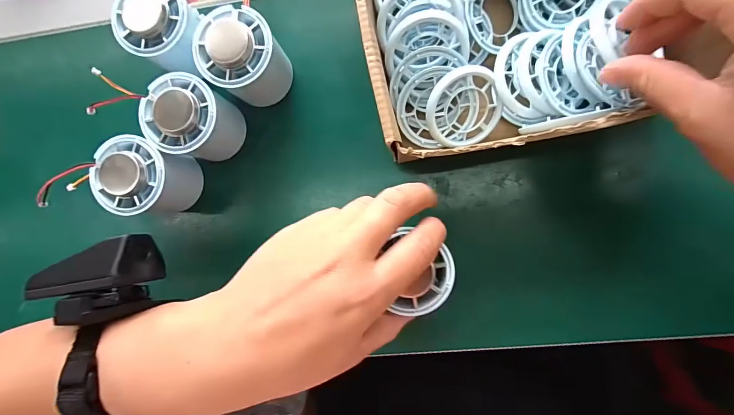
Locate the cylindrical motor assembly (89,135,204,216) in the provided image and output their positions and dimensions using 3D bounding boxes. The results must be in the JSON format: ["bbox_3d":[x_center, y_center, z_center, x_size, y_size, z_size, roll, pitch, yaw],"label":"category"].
[{"bbox_3d":[-0.161,-0.022,0.260,0.046,0.062,0.052,7,89,7],"label":"cylindrical motor assembly"}]

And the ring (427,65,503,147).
[{"bbox_3d":[0.069,-0.069,0.242,0.052,0.010,0.057,-6,120,-10],"label":"ring"}]

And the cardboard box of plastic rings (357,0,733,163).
[{"bbox_3d":[0.091,-0.139,0.218,0.202,0.066,0.209,-9,88,6],"label":"cardboard box of plastic rings"}]

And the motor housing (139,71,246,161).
[{"bbox_3d":[-0.127,-0.064,0.255,0.050,0.060,0.052,0,89,7],"label":"motor housing"}]

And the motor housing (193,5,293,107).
[{"bbox_3d":[-0.088,-0.109,0.251,0.051,0.056,0.050,0,89,7],"label":"motor housing"}]

